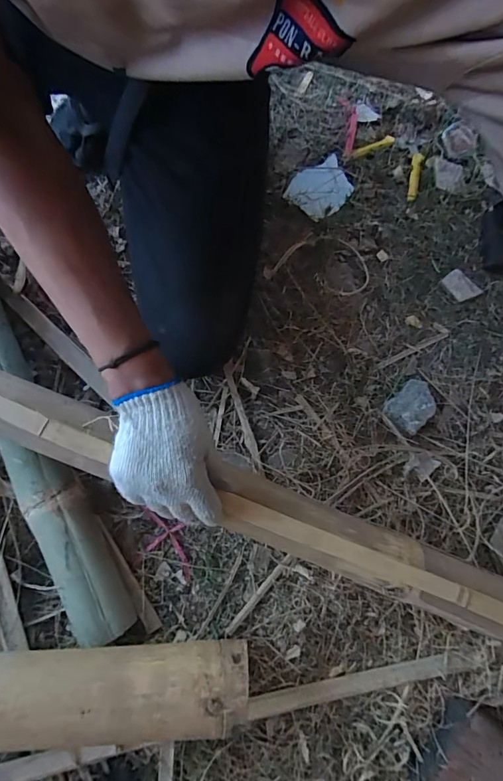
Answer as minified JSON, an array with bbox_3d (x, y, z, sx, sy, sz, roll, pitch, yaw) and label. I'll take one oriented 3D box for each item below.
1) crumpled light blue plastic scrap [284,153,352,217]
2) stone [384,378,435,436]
[{"bbox_3d":[0.108,-0.328,0.693,0.106,0.013,0.088,-27,78,-7],"label":"crumpled light blue plastic scrap"},{"bbox_3d":[0.231,0.022,0.610,0.076,0.017,0.054,-43,80,-11],"label":"stone"}]

